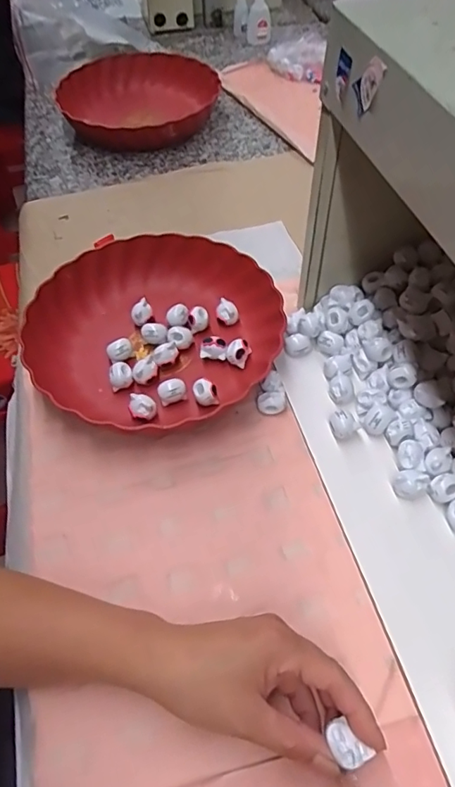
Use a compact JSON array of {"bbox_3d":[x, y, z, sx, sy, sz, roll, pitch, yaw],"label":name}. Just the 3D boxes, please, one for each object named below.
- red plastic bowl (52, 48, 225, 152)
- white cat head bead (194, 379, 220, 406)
[{"bbox_3d":[-0.141,-0.471,0.823,0.240,0.060,0.290,-18,48,-10],"label":"red plastic bowl"},{"bbox_3d":[-0.020,0.000,0.476,0.022,0.021,0.018,-2,54,0],"label":"white cat head bead"}]

